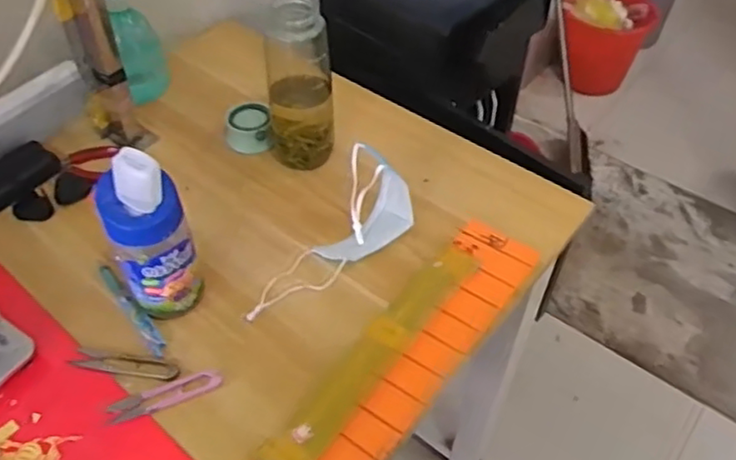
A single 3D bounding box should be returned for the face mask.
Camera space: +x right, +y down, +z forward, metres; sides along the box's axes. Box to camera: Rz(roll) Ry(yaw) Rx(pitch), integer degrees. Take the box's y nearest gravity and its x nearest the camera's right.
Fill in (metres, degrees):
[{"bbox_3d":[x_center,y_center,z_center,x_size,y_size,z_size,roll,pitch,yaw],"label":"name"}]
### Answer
[{"bbox_3d":[-0.041,0.011,0.661,0.072,0.076,0.213,36,69,28],"label":"face mask"}]

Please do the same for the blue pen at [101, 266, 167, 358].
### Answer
[{"bbox_3d":[-0.235,0.079,0.640,0.016,0.018,0.134,-30,54,-25],"label":"blue pen"}]

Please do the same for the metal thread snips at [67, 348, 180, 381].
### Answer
[{"bbox_3d":[-0.224,0.125,0.594,0.103,0.009,0.019,7,48,7],"label":"metal thread snips"}]

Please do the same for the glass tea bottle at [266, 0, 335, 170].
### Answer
[{"bbox_3d":[-0.077,-0.156,0.719,0.072,0.189,0.058,-7,48,-6],"label":"glass tea bottle"}]

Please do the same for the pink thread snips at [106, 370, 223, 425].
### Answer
[{"bbox_3d":[-0.179,0.147,0.572,0.097,0.005,0.025,-18,50,-15],"label":"pink thread snips"}]

